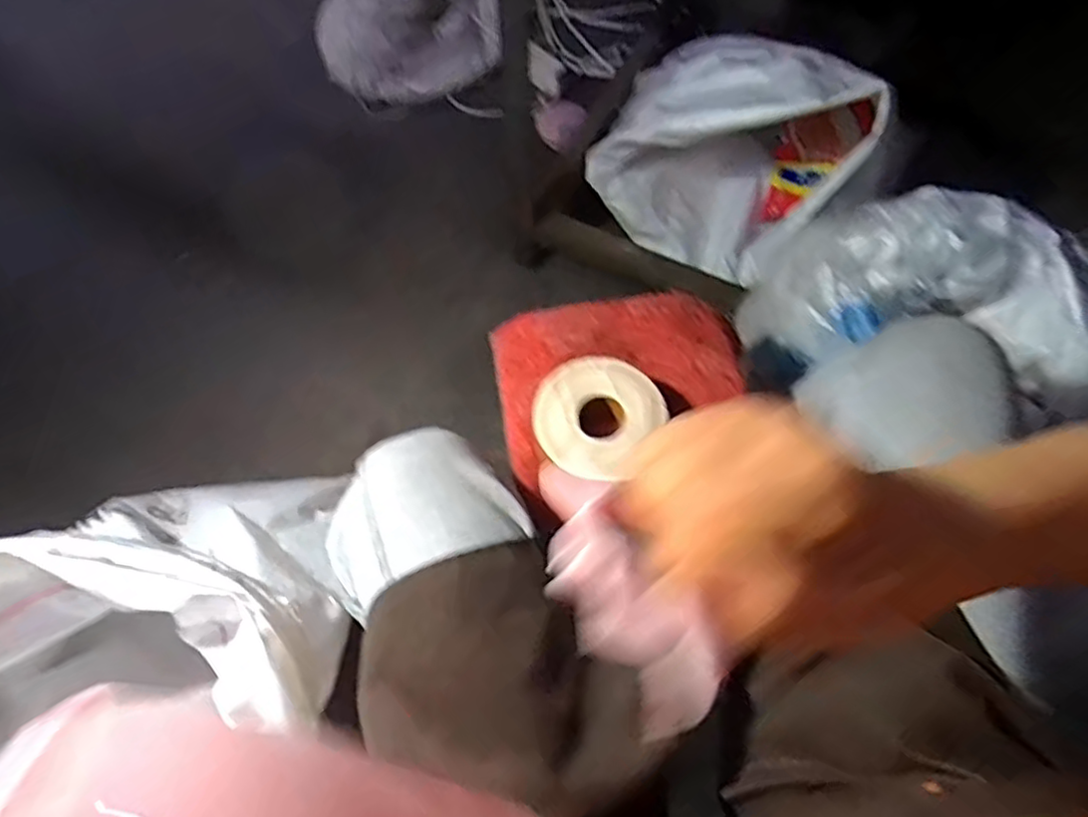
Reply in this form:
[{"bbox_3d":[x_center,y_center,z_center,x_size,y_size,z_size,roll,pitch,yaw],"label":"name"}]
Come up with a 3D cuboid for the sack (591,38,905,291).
[{"bbox_3d":[0.270,-0.362,0.925,0.345,0.289,0.242,23,69,9],"label":"sack"}]

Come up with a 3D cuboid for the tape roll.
[{"bbox_3d":[0.041,0.003,0.516,0.100,0.024,0.095,0,67,0],"label":"tape roll"}]

